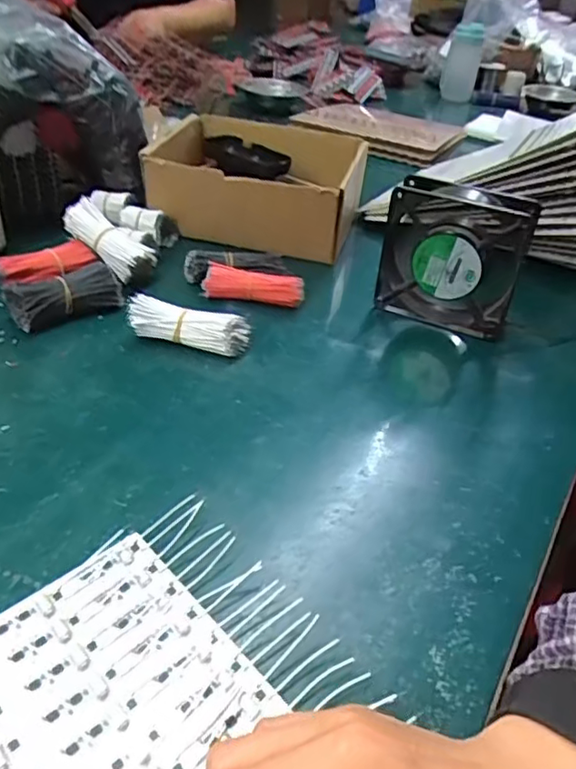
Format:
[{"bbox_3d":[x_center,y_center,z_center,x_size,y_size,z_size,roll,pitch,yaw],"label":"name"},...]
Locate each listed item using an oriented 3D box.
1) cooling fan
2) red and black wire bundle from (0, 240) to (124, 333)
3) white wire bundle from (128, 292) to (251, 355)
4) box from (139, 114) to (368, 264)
[{"bbox_3d":[0.144,-0.113,0.537,0.124,0.127,0.038,20,39,20],"label":"cooling fan"},{"bbox_3d":[-0.211,-0.093,0.544,0.099,0.037,0.091,-20,43,-30],"label":"red and black wire bundle"},{"bbox_3d":[-0.084,-0.051,0.508,0.101,0.033,0.032,12,37,9],"label":"white wire bundle"},{"bbox_3d":[-0.033,-0.243,0.707,0.230,0.087,0.186,12,37,9],"label":"box"}]

